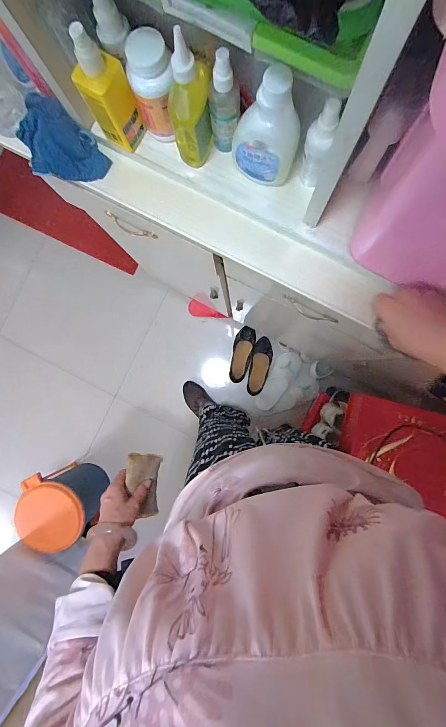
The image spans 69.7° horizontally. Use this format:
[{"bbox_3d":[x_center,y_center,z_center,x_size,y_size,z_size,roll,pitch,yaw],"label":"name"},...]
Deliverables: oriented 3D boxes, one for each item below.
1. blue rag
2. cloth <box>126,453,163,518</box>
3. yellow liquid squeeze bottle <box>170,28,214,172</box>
[{"bbox_3d":[-0.250,-0.327,0.480,0.097,0.040,0.131,-38,88,1],"label":"blue rag"},{"bbox_3d":[-0.149,0.232,0.604,0.017,0.078,0.122,-3,81,36],"label":"cloth"},{"bbox_3d":[-0.040,-0.317,0.391,0.052,0.146,0.062,-8,89,2],"label":"yellow liquid squeeze bottle"}]

